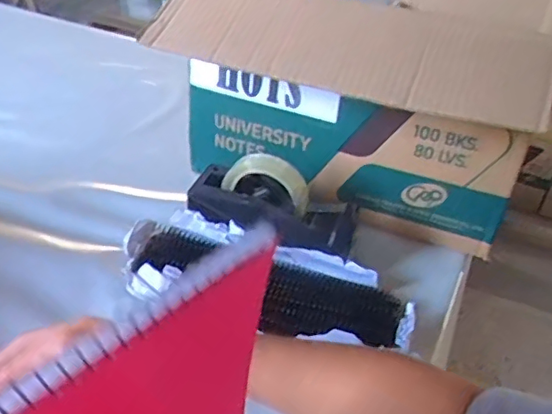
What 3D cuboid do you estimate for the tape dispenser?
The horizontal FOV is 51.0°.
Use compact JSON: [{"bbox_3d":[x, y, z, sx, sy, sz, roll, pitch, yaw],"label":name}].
[{"bbox_3d":[-0.002,-0.010,0.686,0.201,0.084,0.071,15,36,11],"label":"tape dispenser"}]

